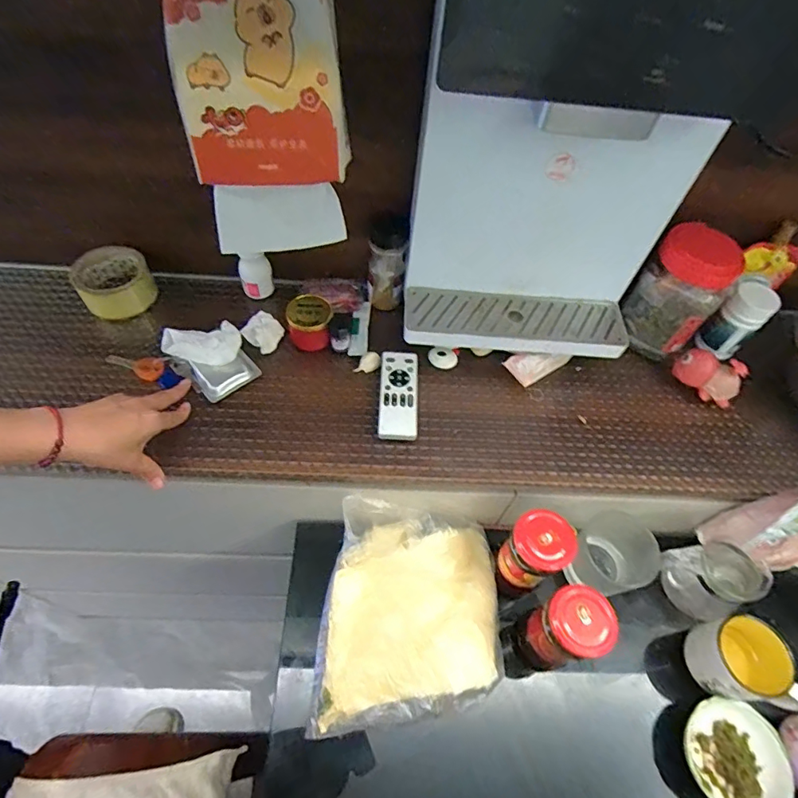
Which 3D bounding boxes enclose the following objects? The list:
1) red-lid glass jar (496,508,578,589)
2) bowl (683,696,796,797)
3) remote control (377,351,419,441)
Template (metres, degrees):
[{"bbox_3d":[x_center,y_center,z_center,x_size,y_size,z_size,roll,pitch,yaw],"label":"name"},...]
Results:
[{"bbox_3d":[0.154,0.174,0.567,0.060,0.100,0.063,2,56,-3],"label":"red-lid glass jar"},{"bbox_3d":[0.365,0.380,0.531,0.104,0.035,0.105,-36,66,-24],"label":"bowl"},{"bbox_3d":[0.000,-0.003,0.597,0.047,0.023,0.119,3,56,-2],"label":"remote control"}]

